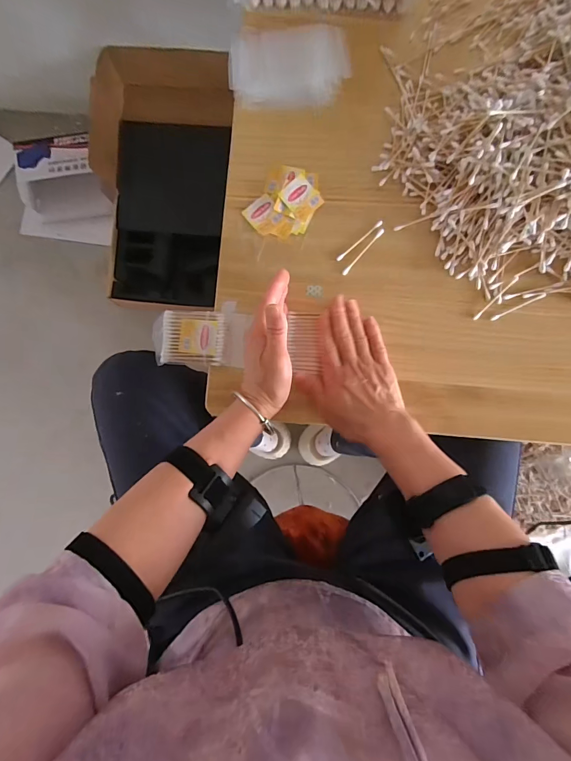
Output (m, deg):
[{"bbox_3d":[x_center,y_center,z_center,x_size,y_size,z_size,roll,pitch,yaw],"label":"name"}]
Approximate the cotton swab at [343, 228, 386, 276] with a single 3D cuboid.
[{"bbox_3d":[0.096,-0.159,0.454,0.007,0.004,0.074,42,88,3],"label":"cotton swab"}]

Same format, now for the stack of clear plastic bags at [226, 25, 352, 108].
[{"bbox_3d":[0.005,-0.398,0.460,0.144,0.018,0.109,-1,85,0],"label":"stack of clear plastic bags"}]

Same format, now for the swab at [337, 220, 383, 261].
[{"bbox_3d":[0.092,-0.173,0.455,0.073,0.004,0.006,-41,87,-1],"label":"swab"}]

